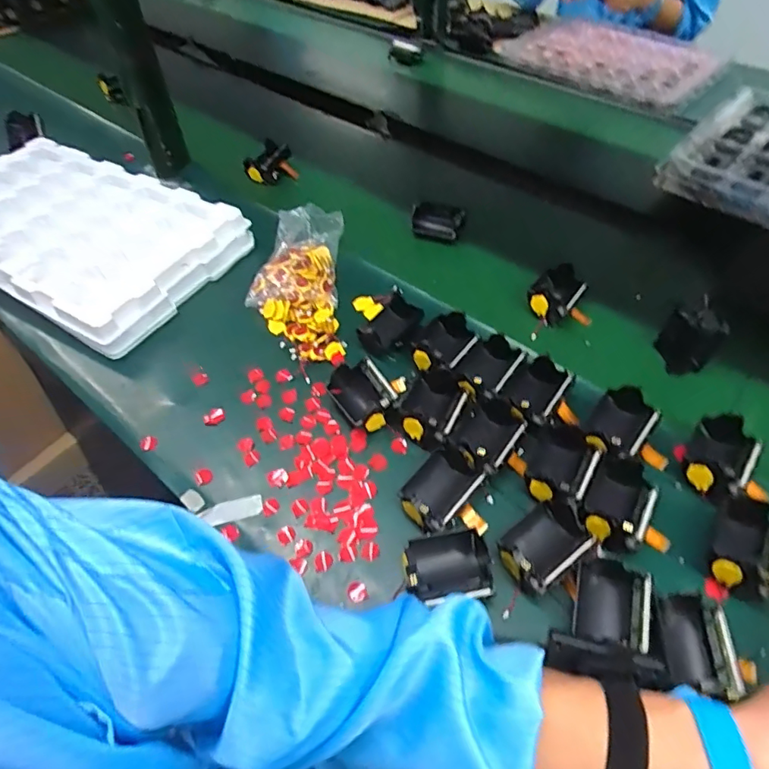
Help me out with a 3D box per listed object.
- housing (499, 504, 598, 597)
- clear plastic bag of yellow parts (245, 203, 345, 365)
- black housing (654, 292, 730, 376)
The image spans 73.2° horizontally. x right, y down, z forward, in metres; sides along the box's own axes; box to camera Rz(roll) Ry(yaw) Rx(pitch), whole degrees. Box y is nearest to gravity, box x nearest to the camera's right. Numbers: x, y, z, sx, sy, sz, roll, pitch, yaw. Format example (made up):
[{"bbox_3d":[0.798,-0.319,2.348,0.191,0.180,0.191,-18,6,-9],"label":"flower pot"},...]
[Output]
[{"bbox_3d":[0.132,0.133,0.429,0.070,0.032,0.053,-33,58,-21],"label":"housing"},{"bbox_3d":[-0.109,-0.127,0.635,0.114,0.046,0.231,-4,53,-1],"label":"clear plastic bag of yellow parts"},{"bbox_3d":[0.322,-0.047,0.547,0.034,0.072,0.052,-22,55,-14],"label":"black housing"}]

